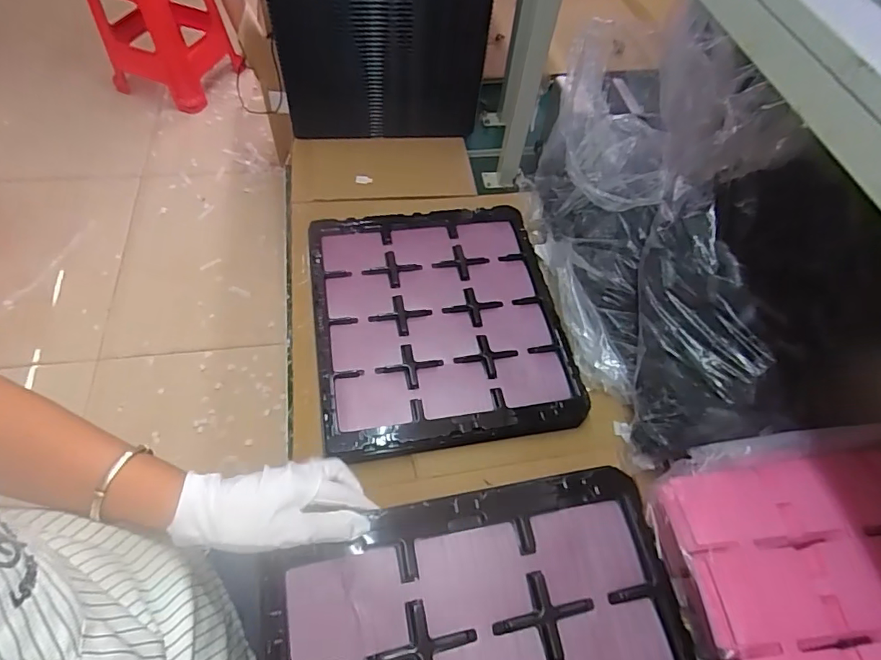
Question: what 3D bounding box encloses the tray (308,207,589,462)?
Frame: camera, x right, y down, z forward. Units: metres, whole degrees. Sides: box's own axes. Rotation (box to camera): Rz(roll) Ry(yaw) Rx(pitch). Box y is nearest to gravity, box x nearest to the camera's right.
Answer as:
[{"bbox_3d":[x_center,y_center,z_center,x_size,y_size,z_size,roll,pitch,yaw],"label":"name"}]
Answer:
[{"bbox_3d":[-0.003,-0.020,0.693,0.334,0.029,0.367,-7,59,-8],"label":"tray"}]

